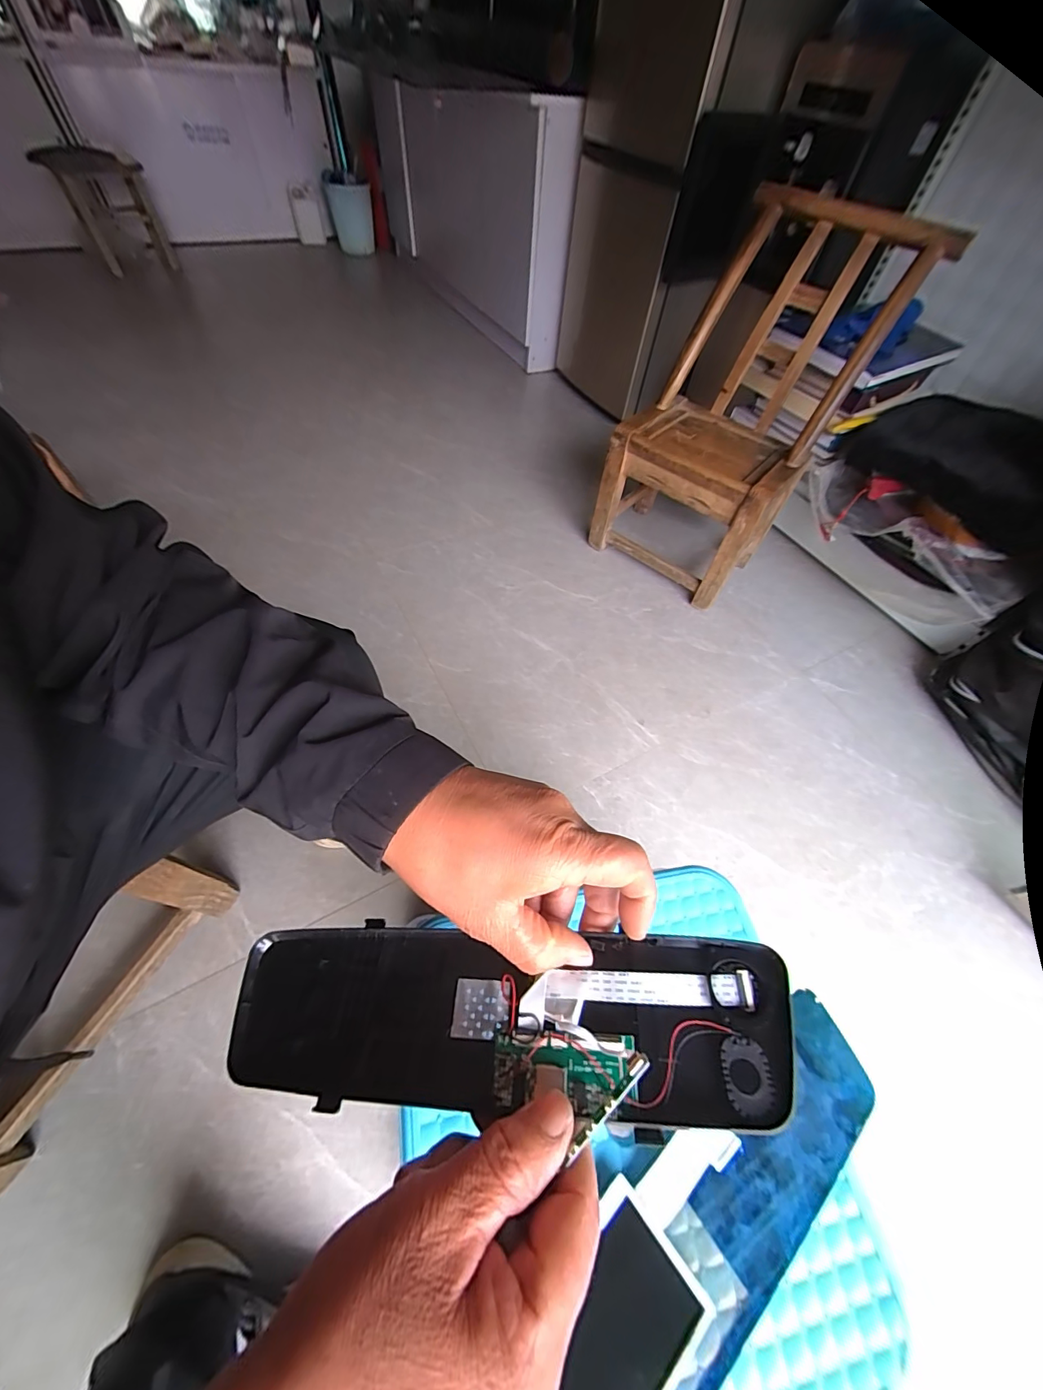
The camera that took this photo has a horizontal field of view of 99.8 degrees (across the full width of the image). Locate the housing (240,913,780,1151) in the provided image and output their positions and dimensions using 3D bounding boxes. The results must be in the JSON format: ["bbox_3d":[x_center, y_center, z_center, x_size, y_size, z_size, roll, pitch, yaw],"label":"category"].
[{"bbox_3d":[-0.017,0.163,0.226,0.282,0.016,0.073,-5,55,10],"label":"housing"}]

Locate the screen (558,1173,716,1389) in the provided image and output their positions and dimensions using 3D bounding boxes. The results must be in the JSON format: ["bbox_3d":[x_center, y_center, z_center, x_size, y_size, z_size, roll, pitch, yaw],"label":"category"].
[{"bbox_3d":[0.041,0.326,0.219,0.104,0.011,0.066,-38,72,-21],"label":"screen"}]

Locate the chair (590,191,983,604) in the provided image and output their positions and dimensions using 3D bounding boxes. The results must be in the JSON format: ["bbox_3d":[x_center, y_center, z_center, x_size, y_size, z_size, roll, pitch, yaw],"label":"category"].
[{"bbox_3d":[0.434,-0.576,0.958,0.311,0.630,0.394,-33,65,-23],"label":"chair"}]

